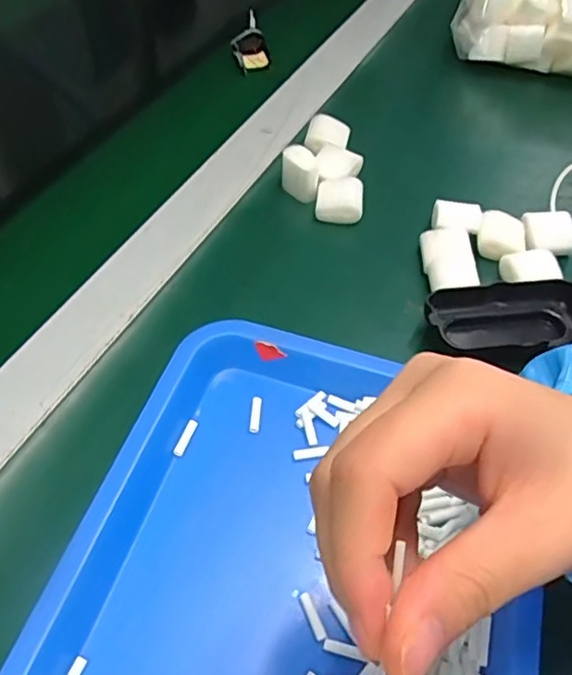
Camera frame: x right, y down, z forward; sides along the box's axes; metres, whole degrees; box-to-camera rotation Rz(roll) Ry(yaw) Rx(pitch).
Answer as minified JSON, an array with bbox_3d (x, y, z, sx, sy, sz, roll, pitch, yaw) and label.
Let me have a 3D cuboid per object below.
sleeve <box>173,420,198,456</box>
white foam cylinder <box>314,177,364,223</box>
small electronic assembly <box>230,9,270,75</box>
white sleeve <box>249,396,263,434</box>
[{"bbox_3d":[-0.059,0.059,0.357,0.006,0.004,0.023,20,54,13],"label":"sleeve"},{"bbox_3d":[0.043,-0.109,0.483,0.037,0.028,0.033,10,52,6],"label":"white foam cylinder"},{"bbox_3d":[-0.040,-0.317,0.646,0.036,0.019,0.079,-5,65,-6],"label":"small electronic assembly"},{"bbox_3d":[-0.019,0.047,0.367,0.007,0.004,0.023,5,52,2],"label":"white sleeve"}]

